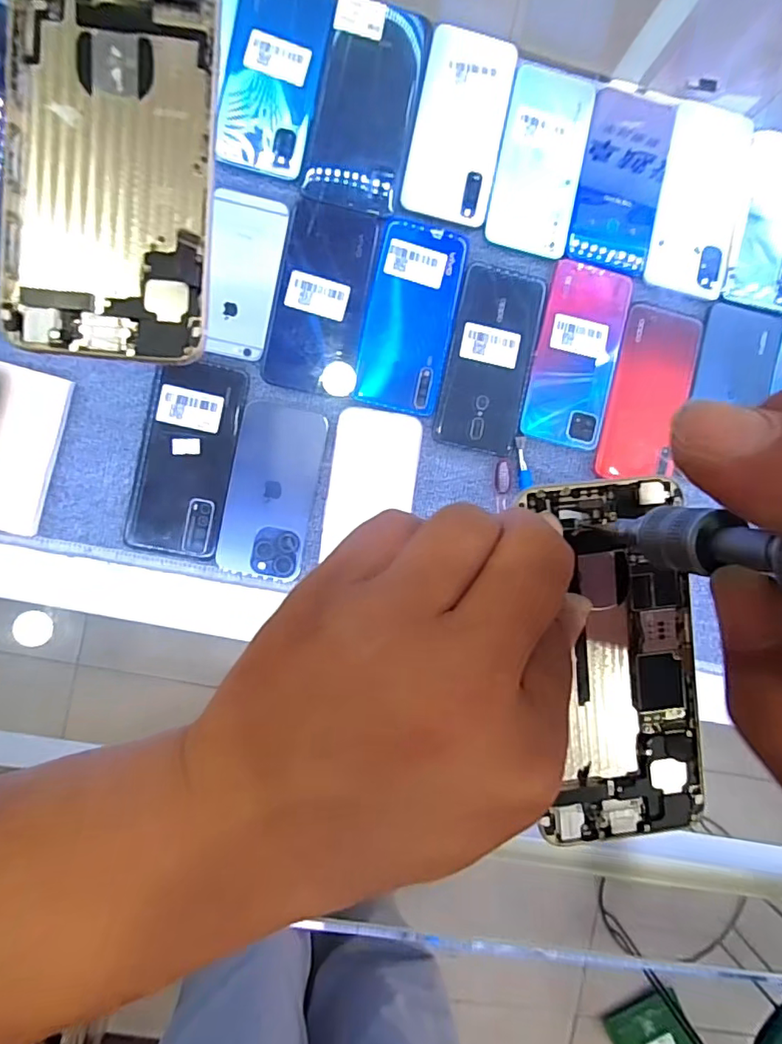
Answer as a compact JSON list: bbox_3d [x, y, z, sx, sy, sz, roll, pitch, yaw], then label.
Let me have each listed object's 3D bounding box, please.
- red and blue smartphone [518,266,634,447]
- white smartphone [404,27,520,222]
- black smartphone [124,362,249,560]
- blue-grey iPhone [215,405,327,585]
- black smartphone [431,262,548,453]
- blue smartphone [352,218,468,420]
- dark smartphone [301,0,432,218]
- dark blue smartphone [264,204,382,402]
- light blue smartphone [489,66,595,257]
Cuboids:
[{"bbox_3d":[0.166,-0.150,0.479,0.073,0.007,0.159,13,91,-6],"label":"red and blue smartphone"},{"bbox_3d":[0.059,-0.342,0.465,0.075,0.006,0.157,11,91,-6],"label":"white smartphone"},{"bbox_3d":[-0.172,-0.053,0.451,0.075,0.010,0.158,11,91,-6],"label":"black smartphone"},{"bbox_3d":[-0.101,-0.026,0.457,0.071,0.007,0.145,11,91,-6],"label":"blue-grey iPhone"},{"bbox_3d":[0.089,-0.143,0.472,0.075,0.004,0.159,11,91,-6],"label":"black smartphone"},{"bbox_3d":[0.018,-0.177,0.465,0.074,0.004,0.158,11,91,-6],"label":"blue smartphone"},{"bbox_3d":[-0.020,-0.353,0.457,0.081,0.008,0.169,11,91,-6],"label":"dark smartphone"},{"bbox_3d":[-0.059,-0.191,0.459,0.077,0.007,0.157,9,91,-6],"label":"dark blue smartphone"},{"bbox_3d":[0.132,-0.318,0.471,0.075,0.004,0.159,10,91,-6],"label":"light blue smartphone"}]

